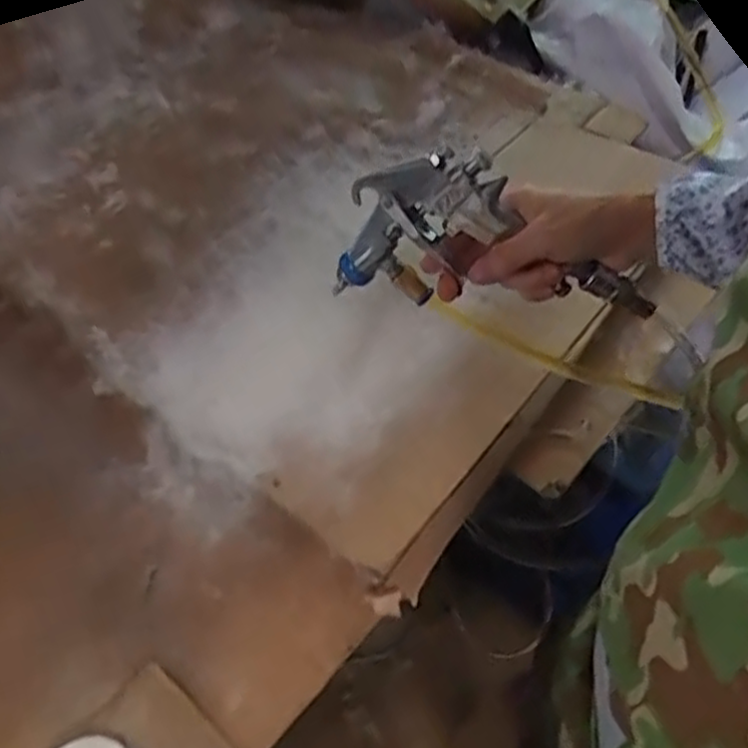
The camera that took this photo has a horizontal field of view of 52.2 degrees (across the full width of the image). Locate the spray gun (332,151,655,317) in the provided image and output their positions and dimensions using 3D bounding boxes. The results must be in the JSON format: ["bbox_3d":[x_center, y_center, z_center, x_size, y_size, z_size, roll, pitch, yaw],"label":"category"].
[{"bbox_3d":[0.082,-0.092,0.513,0.209,0.101,0.034,8,49,5],"label":"spray gun"}]

